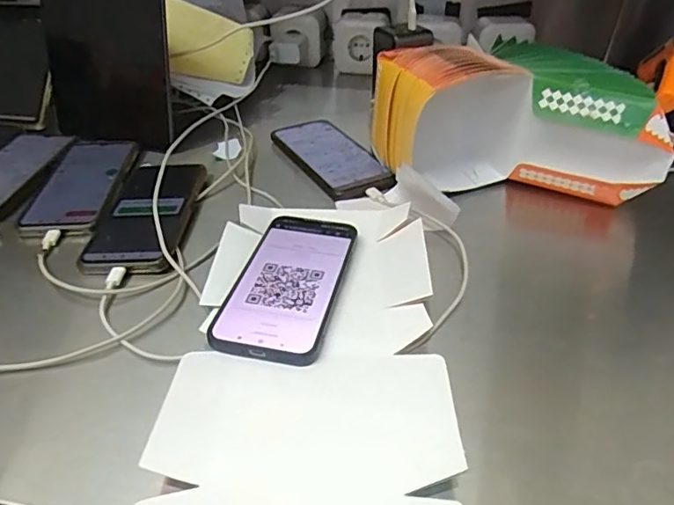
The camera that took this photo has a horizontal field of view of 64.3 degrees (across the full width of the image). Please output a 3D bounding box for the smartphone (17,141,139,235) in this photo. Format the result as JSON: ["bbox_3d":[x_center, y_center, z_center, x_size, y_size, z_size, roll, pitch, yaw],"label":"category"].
[{"bbox_3d":[-0.264,-0.075,0.561,0.077,0.015,0.167,-1,37,0],"label":"smartphone"}]

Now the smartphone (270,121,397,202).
[{"bbox_3d":[-0.006,-0.108,0.603,0.075,0.015,0.173,-20,41,-23],"label":"smartphone"}]

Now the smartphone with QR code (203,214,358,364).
[{"bbox_3d":[-0.037,0.019,0.426,0.079,0.008,0.166,7,38,11],"label":"smartphone with QR code"}]

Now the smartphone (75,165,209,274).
[{"bbox_3d":[-0.184,-0.039,0.513,0.084,0.016,0.171,0,42,0],"label":"smartphone"}]

